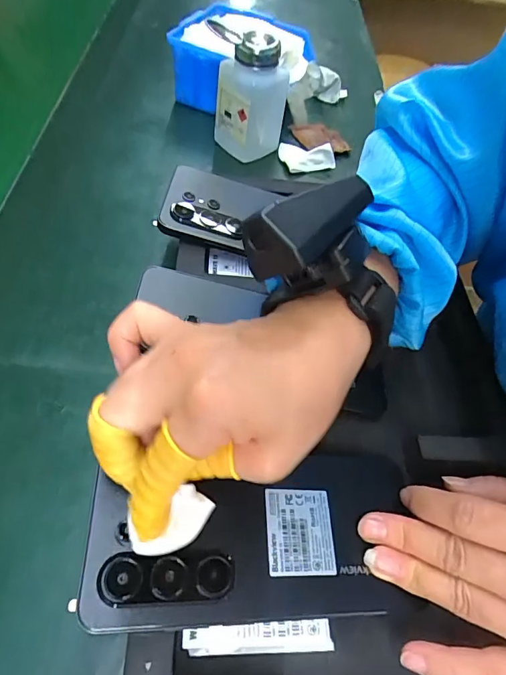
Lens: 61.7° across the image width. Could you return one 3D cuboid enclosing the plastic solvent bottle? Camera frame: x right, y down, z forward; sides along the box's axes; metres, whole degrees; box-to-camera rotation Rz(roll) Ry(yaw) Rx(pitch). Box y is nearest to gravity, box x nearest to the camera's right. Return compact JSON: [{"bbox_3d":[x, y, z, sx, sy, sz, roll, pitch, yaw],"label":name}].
[{"bbox_3d":[-0.001,-0.227,0.403,0.053,0.097,0.050,-27,63,-21],"label":"plastic solvent bottle"}]

